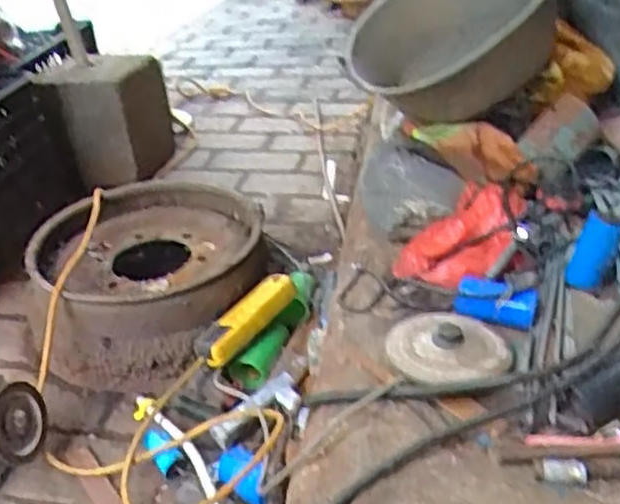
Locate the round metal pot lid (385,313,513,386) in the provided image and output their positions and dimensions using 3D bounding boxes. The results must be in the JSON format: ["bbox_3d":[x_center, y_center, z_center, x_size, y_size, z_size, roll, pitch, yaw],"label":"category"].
[{"bbox_3d":[0.160,0.114,0.827,0.139,0.017,0.131,-2,28,1],"label":"round metal pot lid"}]

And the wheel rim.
[{"bbox_3d":[-0.284,0.037,1.252,0.402,0.153,0.446,-18,33,-23],"label":"wheel rim"}]

